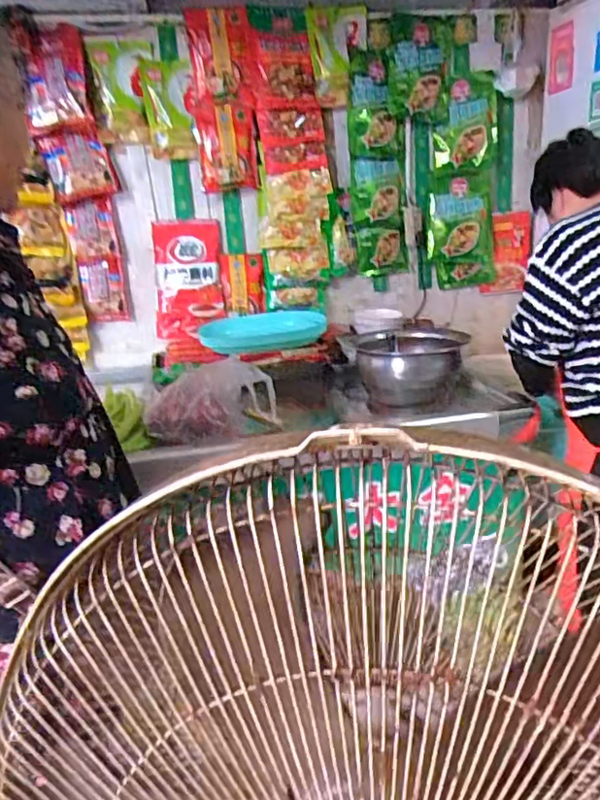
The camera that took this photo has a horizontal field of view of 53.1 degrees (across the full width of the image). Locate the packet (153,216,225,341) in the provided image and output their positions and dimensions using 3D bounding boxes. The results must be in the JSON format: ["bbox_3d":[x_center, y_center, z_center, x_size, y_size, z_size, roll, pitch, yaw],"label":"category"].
[{"bbox_3d":[-0.336,-0.359,1.800,0.198,0.347,0.025,-2,15,-1],"label":"packet"}]

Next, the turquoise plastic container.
[{"bbox_3d":[-0.099,-0.203,1.743,0.411,0.063,0.260,-14,19,-31],"label":"turquoise plastic container"}]

